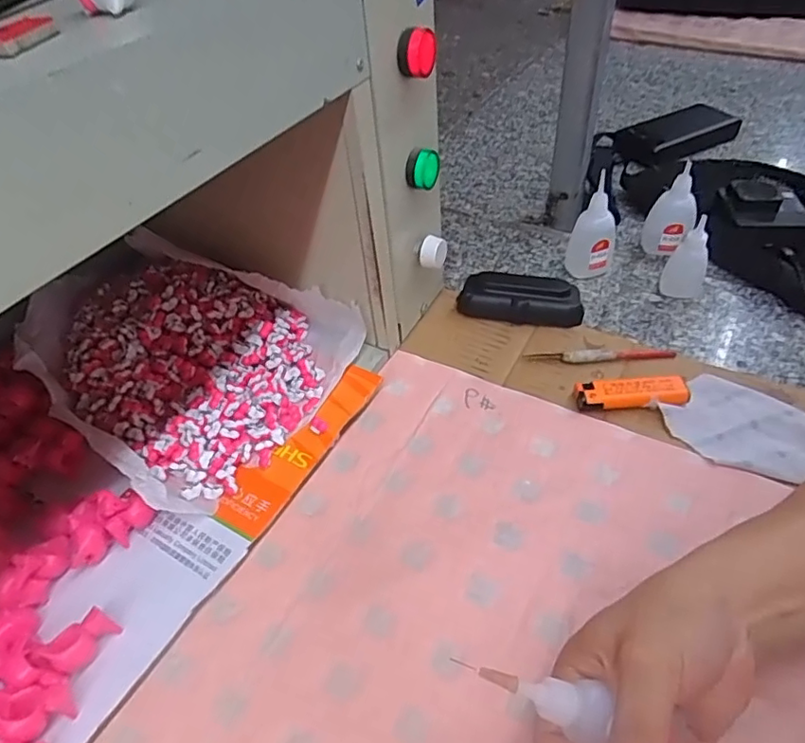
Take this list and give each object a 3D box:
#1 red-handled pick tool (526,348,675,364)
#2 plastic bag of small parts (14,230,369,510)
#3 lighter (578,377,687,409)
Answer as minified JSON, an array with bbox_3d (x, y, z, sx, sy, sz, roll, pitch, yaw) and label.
[{"bbox_3d":[0.162,-0.014,0.469,0.118,0.014,0.012,0,46,2],"label":"red-handled pick tool"},{"bbox_3d":[-0.186,-0.022,0.463,0.271,0.053,0.193,27,53,25],"label":"plastic bag of small parts"},{"bbox_3d":[0.174,0.017,0.435,0.082,0.015,0.022,-1,46,0],"label":"lighter"}]

